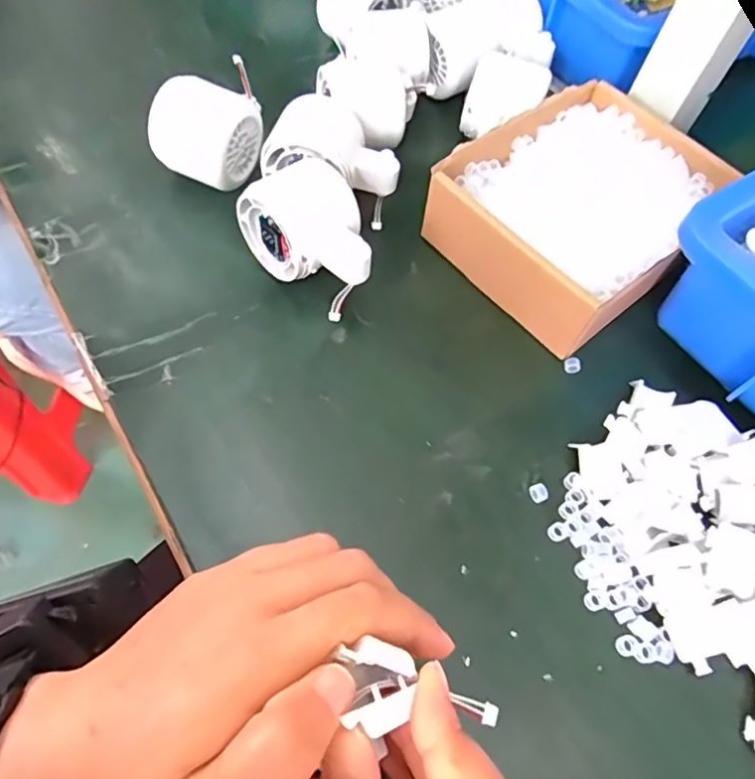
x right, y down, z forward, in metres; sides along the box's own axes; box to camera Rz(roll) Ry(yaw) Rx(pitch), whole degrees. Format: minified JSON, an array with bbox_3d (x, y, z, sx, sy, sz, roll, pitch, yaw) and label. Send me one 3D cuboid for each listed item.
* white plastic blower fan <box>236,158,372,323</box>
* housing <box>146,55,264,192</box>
[{"bbox_3d":[-0.037,-0.088,0.344,0.057,0.057,0.078,-35,70,-22],"label":"white plastic blower fan"},{"bbox_3d":[-0.110,-0.168,0.375,0.057,0.054,0.056,24,61,8],"label":"housing"}]

